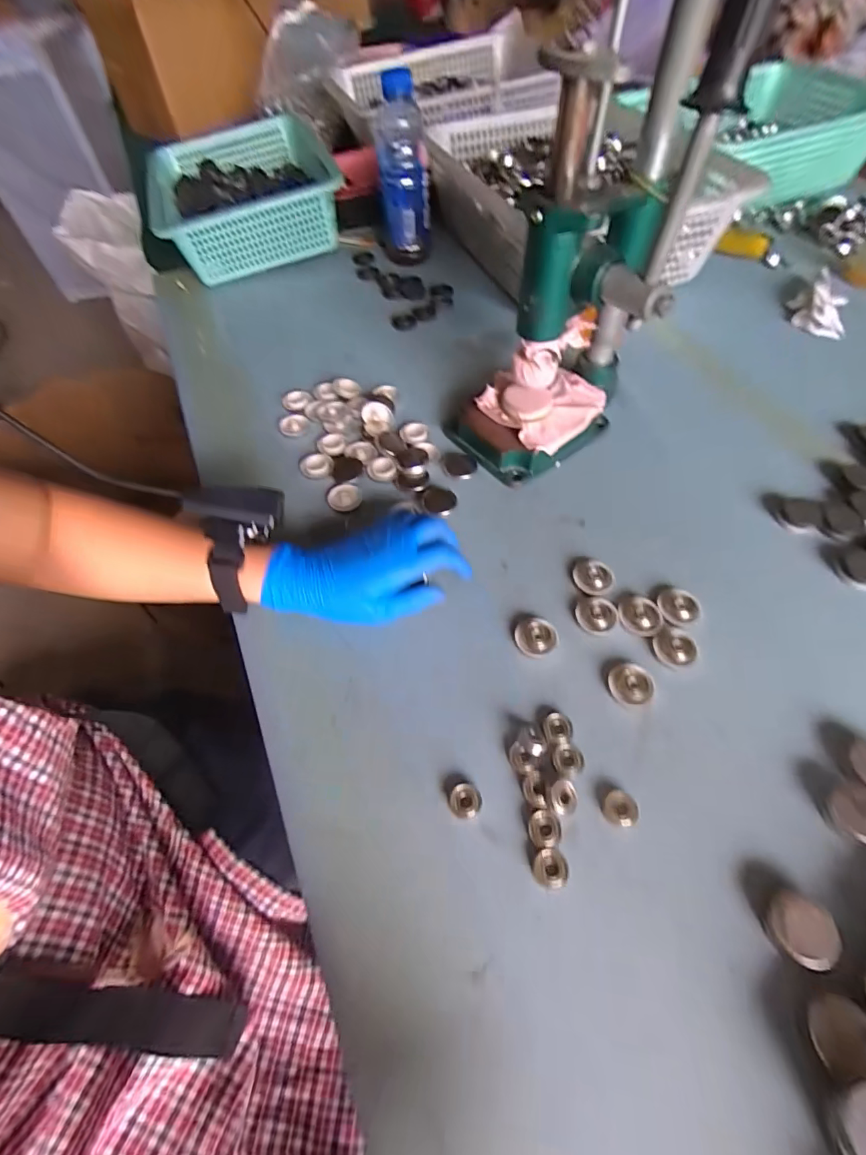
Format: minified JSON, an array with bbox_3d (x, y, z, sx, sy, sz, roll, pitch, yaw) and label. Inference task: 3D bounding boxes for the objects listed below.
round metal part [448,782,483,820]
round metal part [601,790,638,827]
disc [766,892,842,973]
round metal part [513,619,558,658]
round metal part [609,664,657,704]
[{"bbox_3d":[0.021,0.150,0.322,0.021,0.006,0.020,-2,57,2],"label":"round metal part"},{"bbox_3d":[0.123,0.152,0.317,0.022,0.008,0.019,15,59,13],"label":"round metal part"},{"bbox_3d":[0.211,0.201,0.274,0.034,0.010,0.032,-2,57,2],"label":"disc"},{"bbox_3d":[0.083,0.048,0.385,0.034,0.010,0.031,-2,57,2],"label":"round metal part"},{"bbox_3d":[0.149,0.080,0.361,0.032,0.006,0.031,-2,57,2],"label":"round metal part"}]

